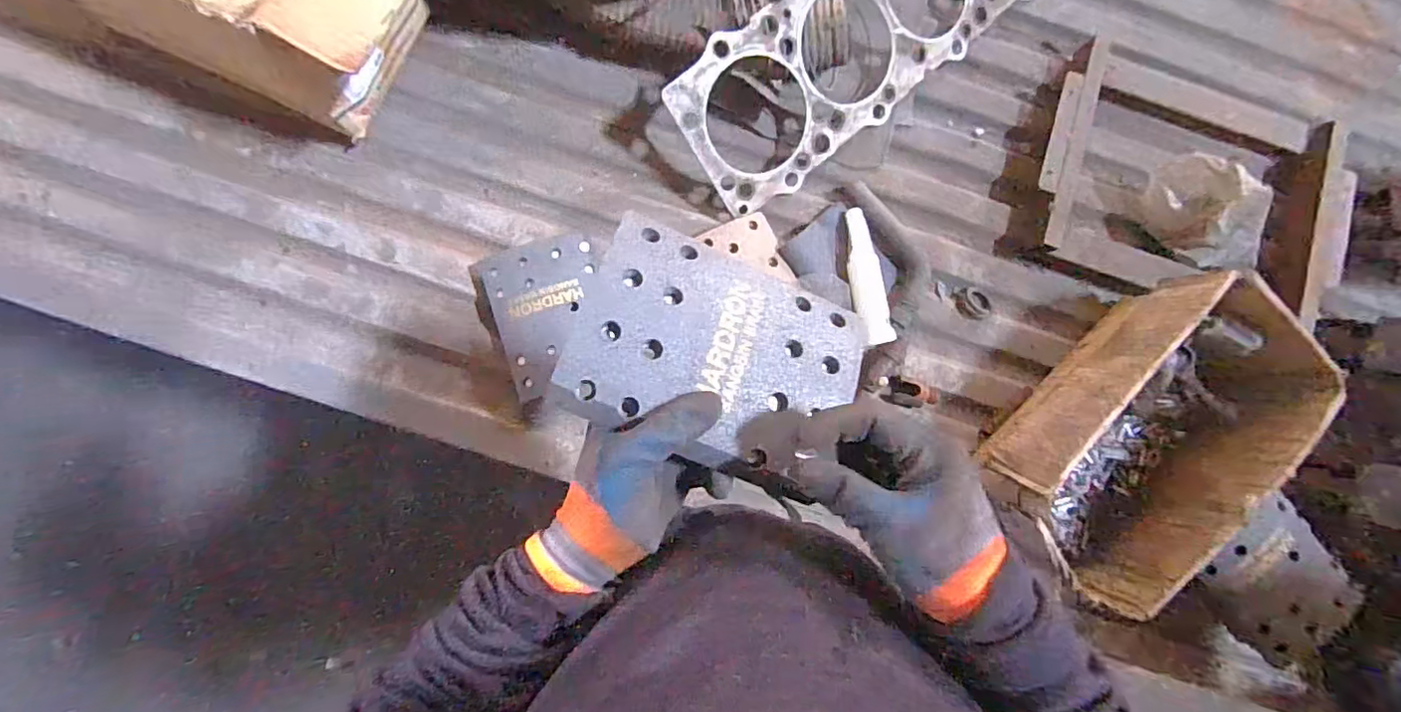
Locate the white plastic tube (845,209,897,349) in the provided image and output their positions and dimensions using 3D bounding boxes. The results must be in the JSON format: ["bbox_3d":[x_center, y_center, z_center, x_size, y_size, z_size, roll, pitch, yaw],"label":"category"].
[{"bbox_3d":[0.227,-0.110,0.825,0.044,0.037,0.191,-10,82,-4],"label":"white plastic tube"}]

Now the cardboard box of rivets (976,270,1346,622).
[{"bbox_3d":[0.543,0.111,0.732,0.403,0.166,0.243,-39,85,-7],"label":"cardboard box of rivets"}]

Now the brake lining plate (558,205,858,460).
[{"bbox_3d":[0.015,-0.004,0.412,0.193,0.017,0.147,22,69,-8],"label":"brake lining plate"}]

